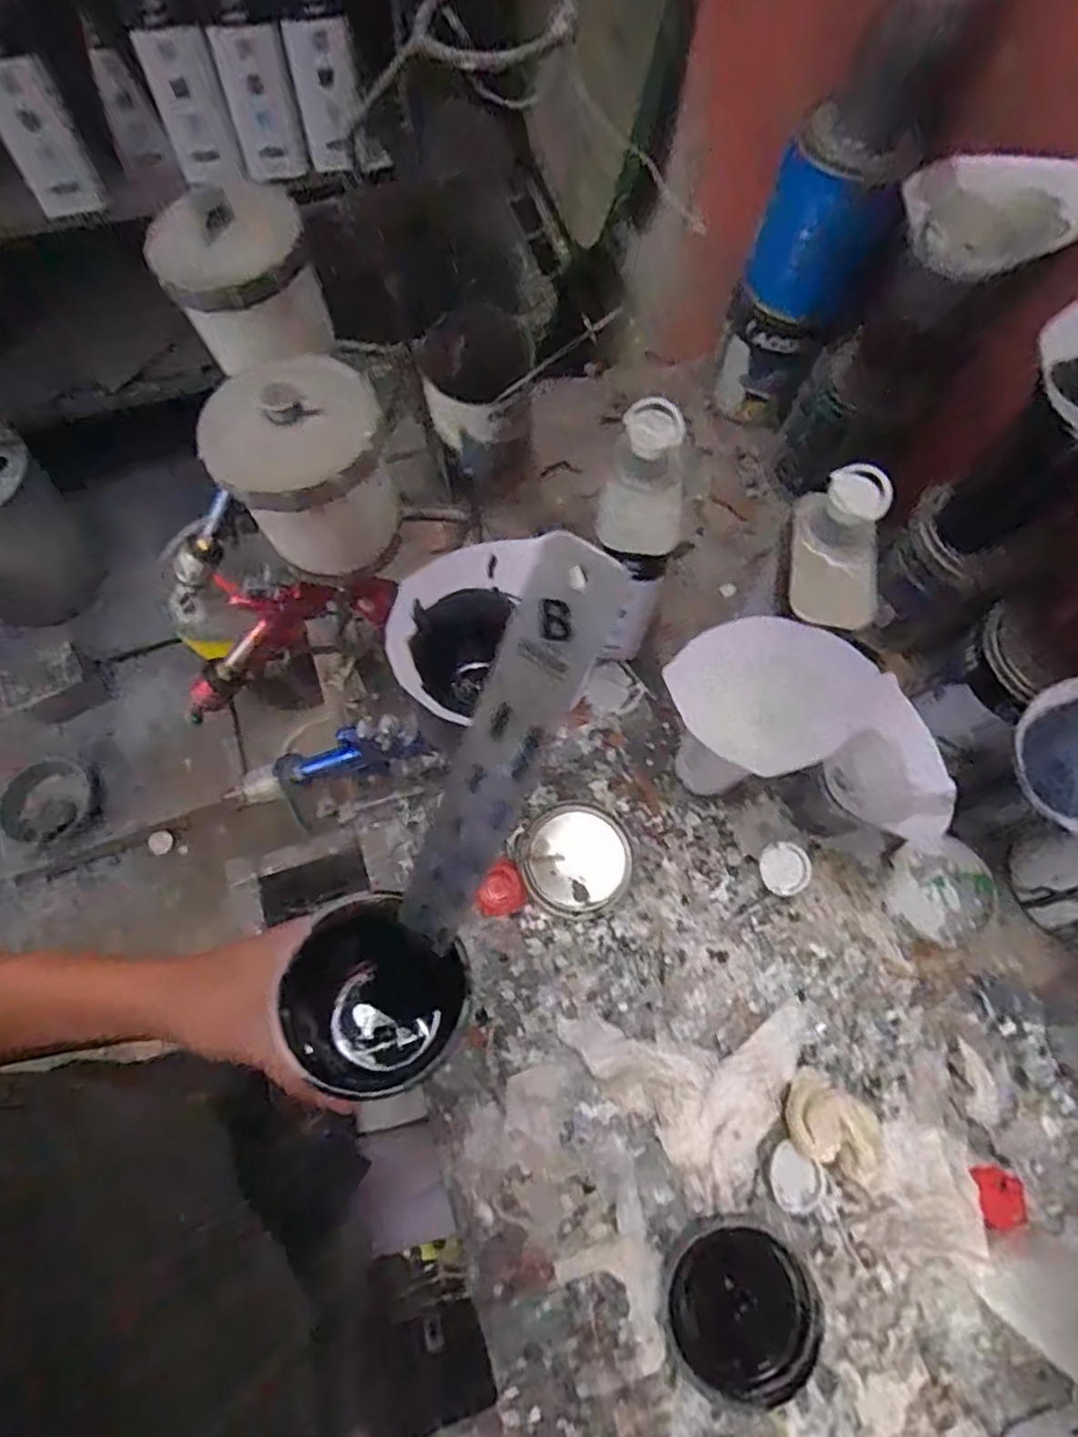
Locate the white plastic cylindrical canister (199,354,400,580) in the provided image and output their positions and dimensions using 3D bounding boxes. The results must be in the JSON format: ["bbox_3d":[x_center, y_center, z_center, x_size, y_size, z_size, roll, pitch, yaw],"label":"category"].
[{"bbox_3d":[-0.143,-0.146,0.435,0.090,0.121,0.087,0,70,-1],"label":"white plastic cylindrical canister"}]

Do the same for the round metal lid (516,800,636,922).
[{"bbox_3d":[0.032,0.120,0.586,0.093,0.018,0.095,0,70,-1],"label":"round metal lid"}]

